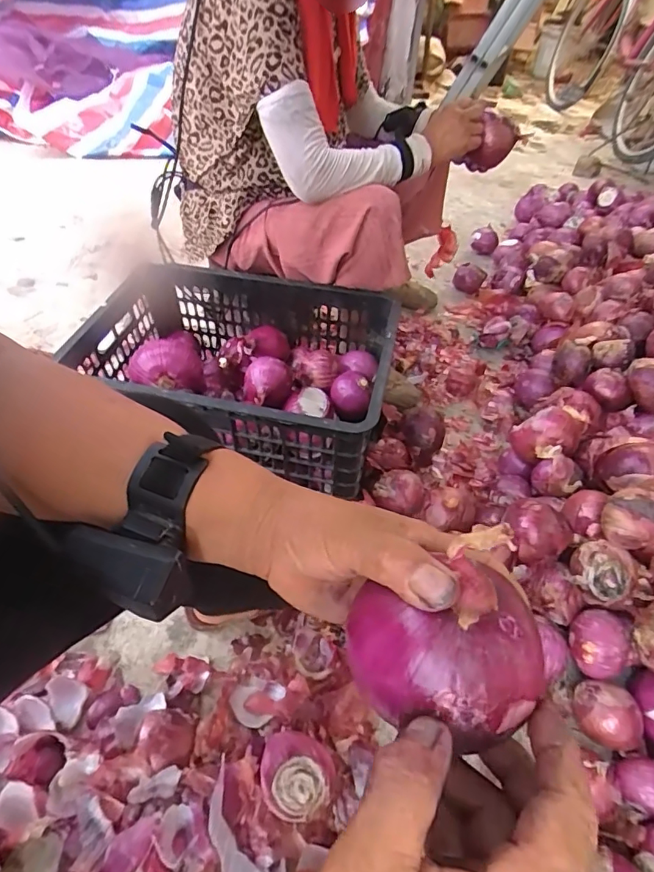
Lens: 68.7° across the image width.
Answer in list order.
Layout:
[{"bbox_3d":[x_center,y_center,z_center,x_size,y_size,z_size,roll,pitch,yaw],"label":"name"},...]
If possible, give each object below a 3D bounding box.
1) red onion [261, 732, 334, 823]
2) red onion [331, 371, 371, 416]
[{"bbox_3d":[-0.038,0.406,0.573,0.083,0.058,0.083,2,50,-2],"label":"red onion"},{"bbox_3d":[0.041,-0.080,0.832,0.069,0.050,0.065,8,50,3],"label":"red onion"}]

